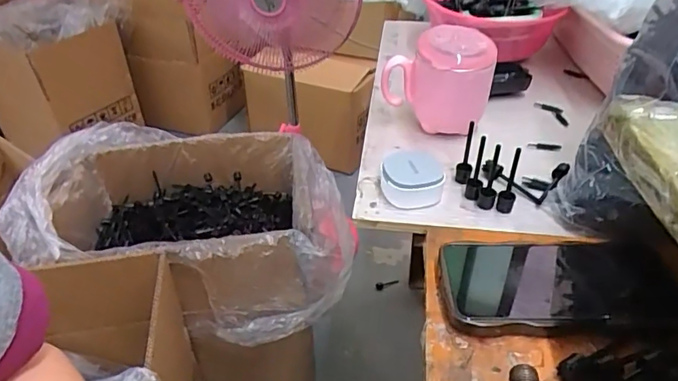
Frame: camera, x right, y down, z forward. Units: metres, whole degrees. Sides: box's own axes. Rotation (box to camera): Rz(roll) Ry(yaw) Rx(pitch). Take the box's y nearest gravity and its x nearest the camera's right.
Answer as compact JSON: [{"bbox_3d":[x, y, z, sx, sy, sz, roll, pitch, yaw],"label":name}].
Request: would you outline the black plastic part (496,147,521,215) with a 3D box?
[{"bbox_3d":[0.148,-0.011,0.436,0.014,0.063,0.020,15,41,19],"label":"black plastic part"}]

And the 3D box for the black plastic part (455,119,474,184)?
[{"bbox_3d":[0.117,-0.034,0.467,0.014,0.063,0.012,9,39,12],"label":"black plastic part"}]

